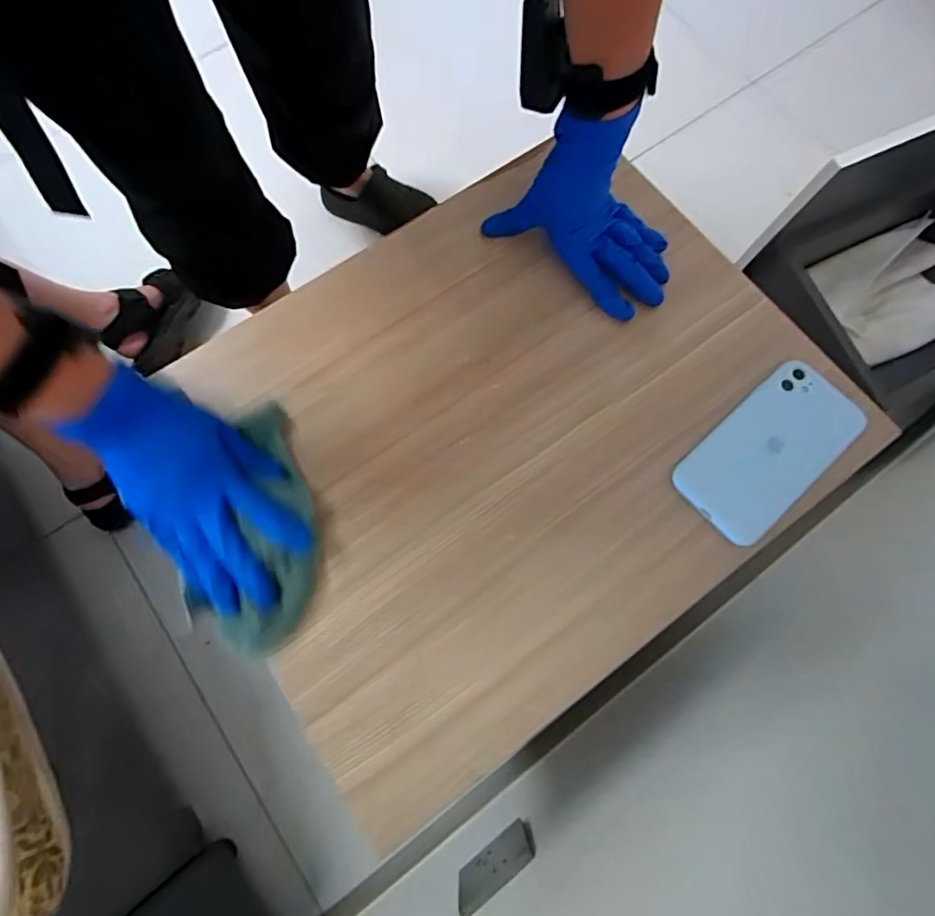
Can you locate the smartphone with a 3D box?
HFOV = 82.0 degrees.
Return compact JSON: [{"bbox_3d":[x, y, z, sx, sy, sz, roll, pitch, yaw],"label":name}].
[{"bbox_3d":[0.237,-0.008,0.424,0.153,0.012,0.078,-41,78,-11],"label":"smartphone"}]

